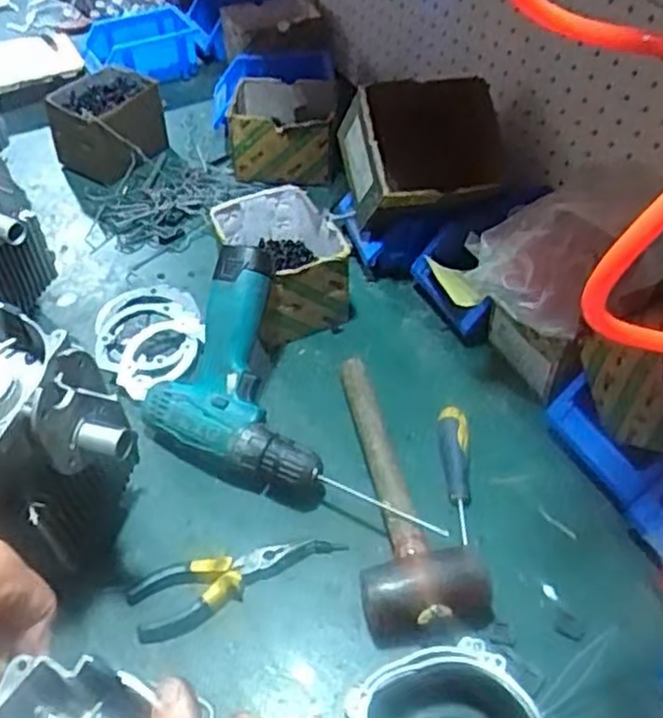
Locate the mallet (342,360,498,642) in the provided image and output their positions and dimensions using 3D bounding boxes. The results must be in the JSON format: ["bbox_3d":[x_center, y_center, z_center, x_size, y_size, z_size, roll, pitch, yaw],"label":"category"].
[{"bbox_3d":[0.055,0.113,0.639,0.096,0.051,0.293,-8,47,-8],"label":"mallet"}]

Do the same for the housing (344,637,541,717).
[{"bbox_3d":[0.080,0.261,0.476,0.124,0.074,0.129,-9,47,-9],"label":"housing"}]

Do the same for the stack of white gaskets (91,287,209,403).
[{"bbox_3d":[-0.197,-0.034,0.773,0.120,0.035,0.123,-32,54,-26],"label":"stack of white gaskets"}]

